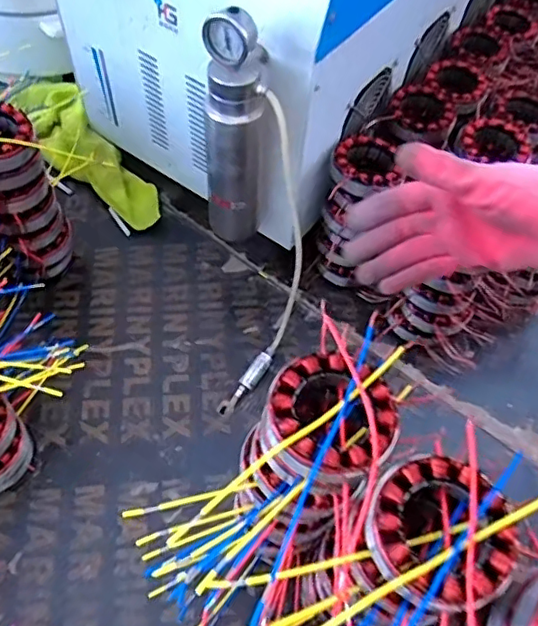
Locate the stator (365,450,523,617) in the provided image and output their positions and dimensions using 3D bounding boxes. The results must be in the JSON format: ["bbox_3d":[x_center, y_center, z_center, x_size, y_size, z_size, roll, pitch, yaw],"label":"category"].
[{"bbox_3d":[0.103,0.131,0.350,0.085,0.016,0.087,2,57,-3],"label":"stator"}]

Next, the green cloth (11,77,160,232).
[{"bbox_3d":[-0.267,-0.240,0.833,0.086,0.080,0.298,-37,67,-24],"label":"green cloth"}]

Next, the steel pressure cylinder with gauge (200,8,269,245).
[{"bbox_3d":[-0.036,-0.183,0.604,0.062,0.254,0.062,-2,58,-6],"label":"steel pressure cylinder with gauge"}]

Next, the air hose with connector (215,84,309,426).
[{"bbox_3d":[0.005,-0.058,0.626,0.077,0.301,0.244,9,56,3],"label":"air hose with connector"}]

